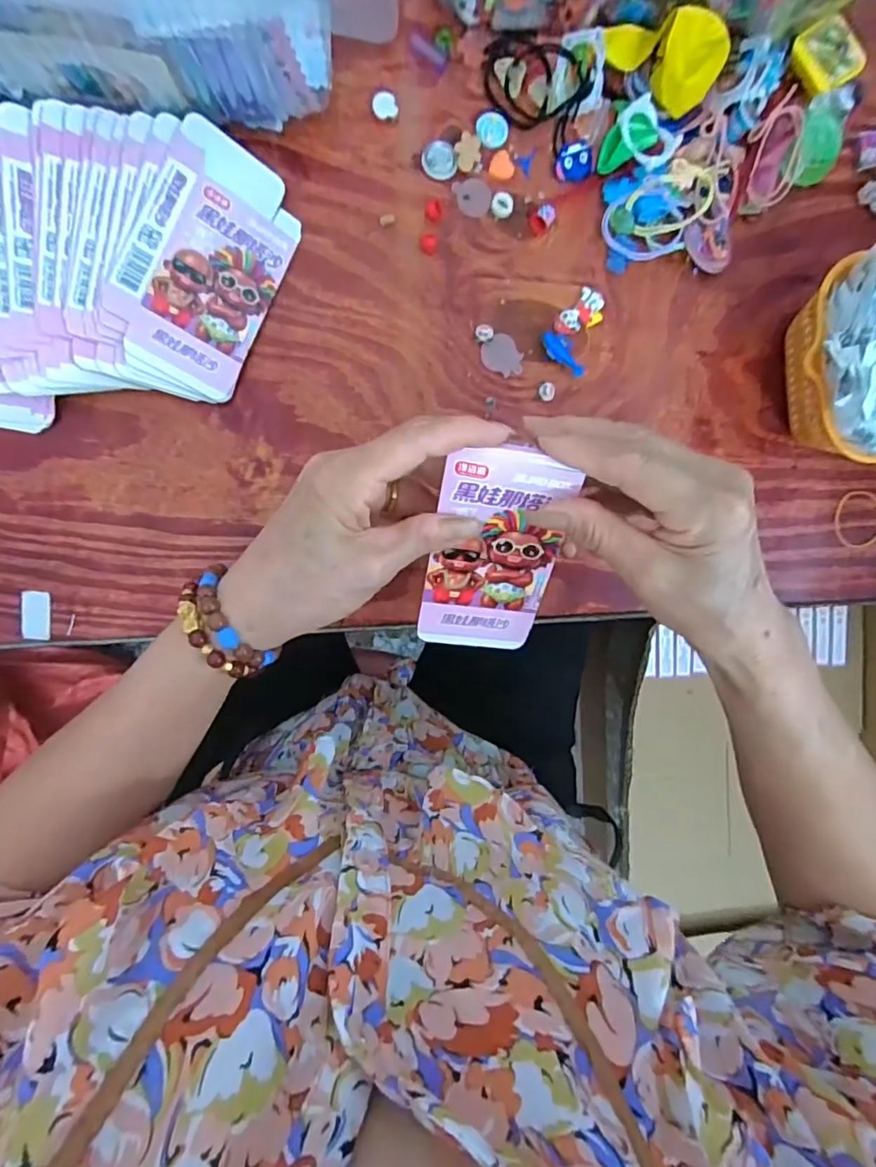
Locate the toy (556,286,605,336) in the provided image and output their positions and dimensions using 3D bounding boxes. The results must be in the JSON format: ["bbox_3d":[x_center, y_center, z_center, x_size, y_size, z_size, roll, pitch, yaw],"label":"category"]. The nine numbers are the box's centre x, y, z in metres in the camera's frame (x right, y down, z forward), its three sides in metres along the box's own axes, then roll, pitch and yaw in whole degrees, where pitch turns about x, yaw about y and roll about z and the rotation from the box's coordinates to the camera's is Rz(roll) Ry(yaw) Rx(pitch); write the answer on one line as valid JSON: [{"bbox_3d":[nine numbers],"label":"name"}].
[{"bbox_3d":[0.103,-0.192,0.397,0.024,0.007,0.038,42,89,-8],"label":"toy"}]

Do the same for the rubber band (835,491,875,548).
[{"bbox_3d":[0.337,-0.051,0.440,0.046,0.004,0.045,0,94,-7],"label":"rubber band"}]

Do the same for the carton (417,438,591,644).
[{"bbox_3d":[0.028,-0.012,0.290,0.064,0.005,0.121,8,128,-4],"label":"carton"}]

